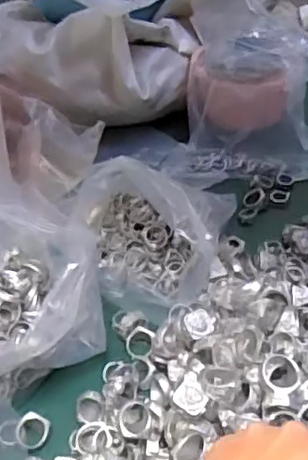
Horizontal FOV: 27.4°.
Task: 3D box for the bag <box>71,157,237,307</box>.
[{"bbox_3d":[-0.003,-0.003,0.603,0.132,0.123,0.091,15,41,17],"label":"bag"}]

